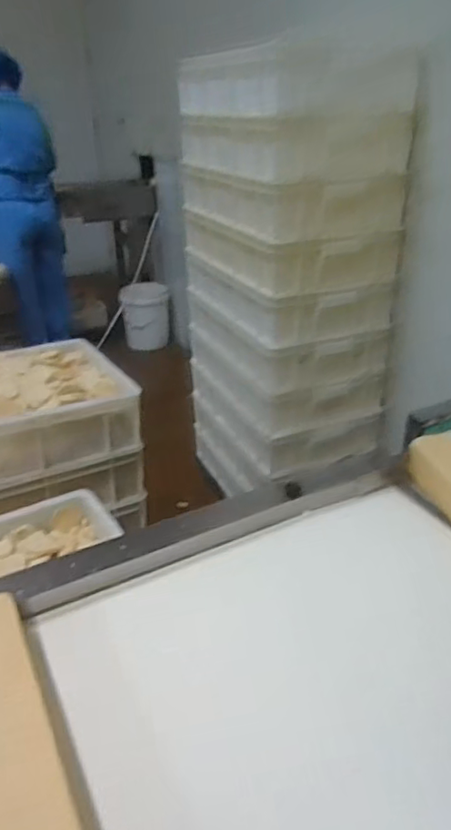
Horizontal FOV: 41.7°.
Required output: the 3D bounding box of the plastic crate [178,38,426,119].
[{"bbox_3d":[0.170,-0.886,1.592,0.440,0.142,0.609,-11,29,-17],"label":"plastic crate"}]

